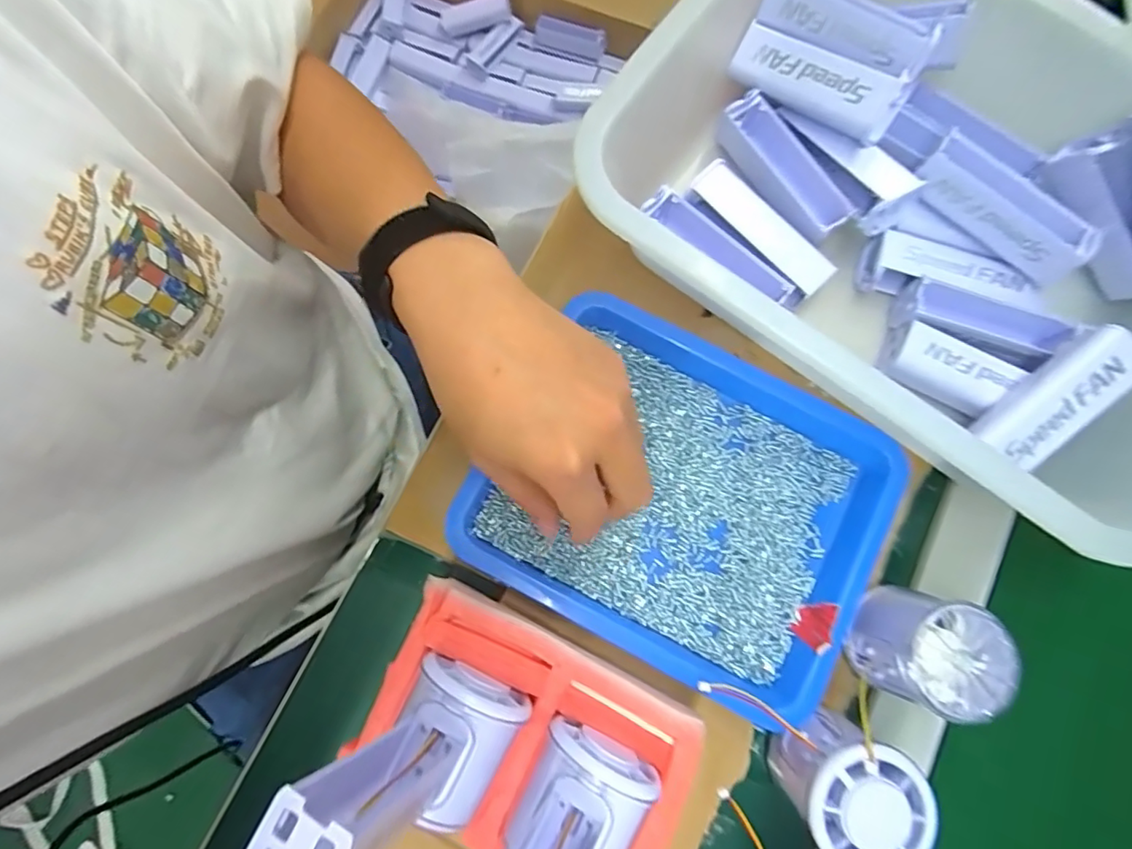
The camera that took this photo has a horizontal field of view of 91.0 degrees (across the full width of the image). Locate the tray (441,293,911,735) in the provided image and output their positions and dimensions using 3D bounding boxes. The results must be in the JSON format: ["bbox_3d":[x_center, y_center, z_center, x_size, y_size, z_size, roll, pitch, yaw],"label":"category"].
[{"bbox_3d":[0.069,0.045,0.318,0.221,0.030,0.173,27,77,6],"label":"tray"}]

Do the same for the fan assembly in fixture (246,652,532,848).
[{"bbox_3d":[-0.054,0.129,0.207,0.060,0.124,0.050,27,80,4],"label":"fan assembly in fixture"}]

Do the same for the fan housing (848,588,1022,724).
[{"bbox_3d":[0.187,0.118,0.290,0.056,0.052,0.055,28,79,4],"label":"fan housing"}]

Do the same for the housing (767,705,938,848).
[{"bbox_3d":[0.136,0.179,0.275,0.060,0.053,0.056,36,80,6],"label":"housing"}]

